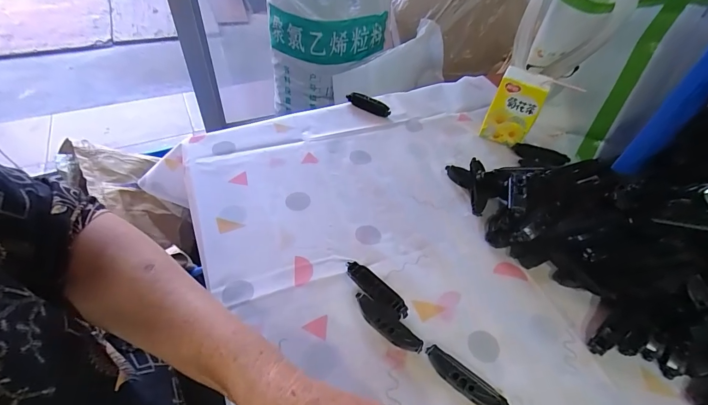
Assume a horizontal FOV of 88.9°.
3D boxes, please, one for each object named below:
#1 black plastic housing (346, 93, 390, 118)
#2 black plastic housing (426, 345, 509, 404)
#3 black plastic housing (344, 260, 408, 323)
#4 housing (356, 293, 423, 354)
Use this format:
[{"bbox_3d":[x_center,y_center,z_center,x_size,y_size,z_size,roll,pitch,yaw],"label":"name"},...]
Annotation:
[{"bbox_3d":[0.023,-0.169,0.614,0.081,0.014,0.024,27,53,18],"label":"black plastic housing"},{"bbox_3d":[0.102,0.165,0.333,0.080,0.015,0.019,34,55,23],"label":"black plastic housing"},{"bbox_3d":[0.022,0.094,0.384,0.023,0.016,0.078,-33,59,-28],"label":"black plastic housing"},{"bbox_3d":[0.033,0.122,0.364,0.079,0.015,0.023,31,54,21],"label":"housing"}]

